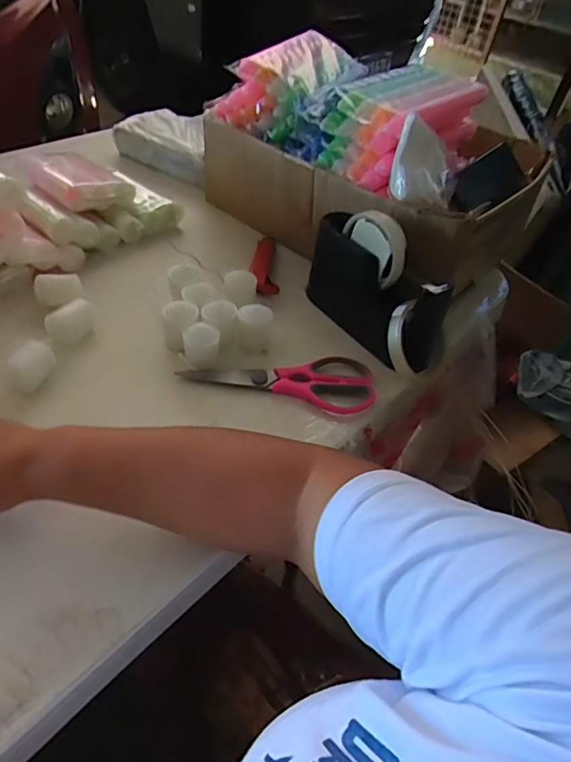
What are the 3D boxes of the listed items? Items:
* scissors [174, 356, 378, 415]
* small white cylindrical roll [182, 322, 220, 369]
[{"bbox_3d":[-0.003,-0.010,0.536,0.194,0.010,0.081,11,47,2],"label":"scissors"},{"bbox_3d":[-0.087,-0.039,0.528,0.037,0.038,0.032,-23,55,-27],"label":"small white cylindrical roll"}]

